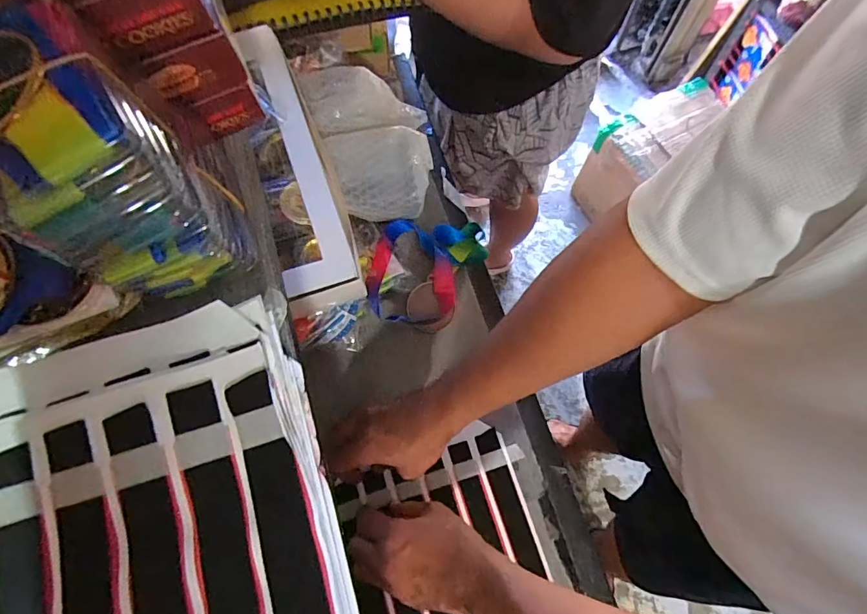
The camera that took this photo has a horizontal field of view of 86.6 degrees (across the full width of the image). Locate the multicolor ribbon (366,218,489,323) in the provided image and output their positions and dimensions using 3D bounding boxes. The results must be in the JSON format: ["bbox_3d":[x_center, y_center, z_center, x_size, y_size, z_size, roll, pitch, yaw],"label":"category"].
[{"bbox_3d":[-0.006,-0.049,0.584,0.139,0.051,0.146,3,73,2],"label":"multicolor ribbon"}]

